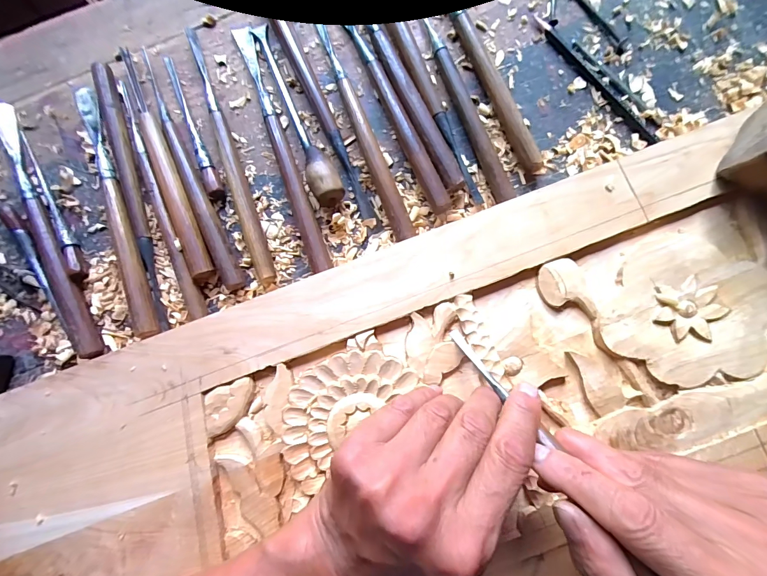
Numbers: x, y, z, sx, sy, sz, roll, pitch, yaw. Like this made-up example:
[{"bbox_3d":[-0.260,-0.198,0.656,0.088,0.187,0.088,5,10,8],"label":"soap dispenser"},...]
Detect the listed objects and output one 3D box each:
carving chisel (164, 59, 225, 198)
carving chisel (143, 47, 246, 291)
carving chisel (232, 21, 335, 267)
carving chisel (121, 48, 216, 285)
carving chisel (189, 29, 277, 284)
[{"bbox_3d":[-0.176,-0.150,0.339,0.011,0.011,0.151,-23,83,0],"label":"carving chisel"},{"bbox_3d":[-0.177,-0.110,0.332,0.018,0.014,0.241,-25,83,0],"label":"carving chisel"},{"bbox_3d":[-0.093,-0.129,0.329,0.017,0.019,0.247,-20,83,1],"label":"carving chisel"},{"bbox_3d":[-0.198,-0.114,0.333,0.022,0.014,0.226,-23,83,0],"label":"carving chisel"},{"bbox_3d":[-0.143,-0.121,0.331,0.021,0.018,0.249,-20,83,1],"label":"carving chisel"}]

